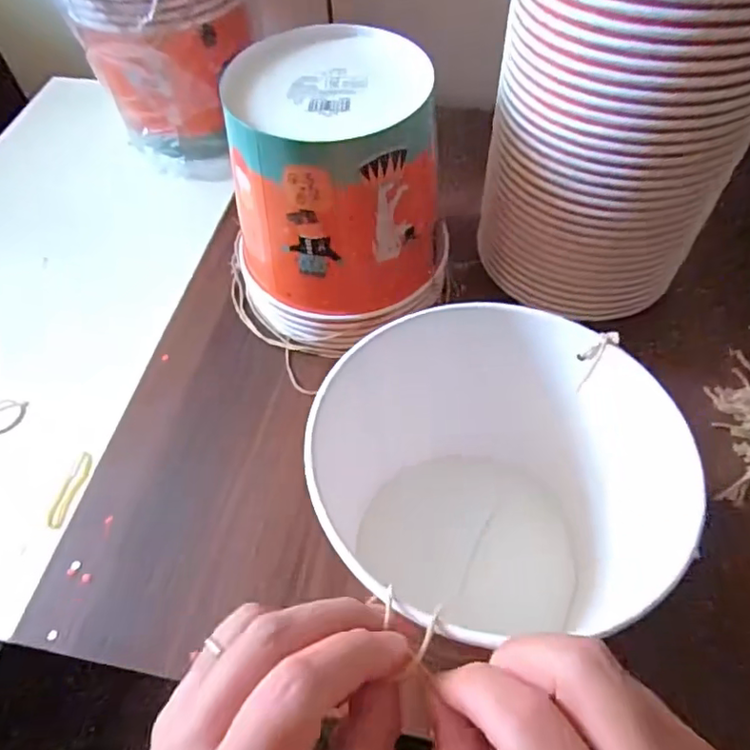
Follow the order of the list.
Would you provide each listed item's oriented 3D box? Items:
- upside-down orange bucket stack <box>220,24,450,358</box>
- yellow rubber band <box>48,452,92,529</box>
[{"bbox_3d":[-0.023,-0.128,0.424,0.153,0.169,0.157,-5,57,0],"label":"upside-down orange bucket stack"},{"bbox_3d":[-0.207,0.078,0.392,0.012,0.004,0.053,11,58,10],"label":"yellow rubber band"}]

